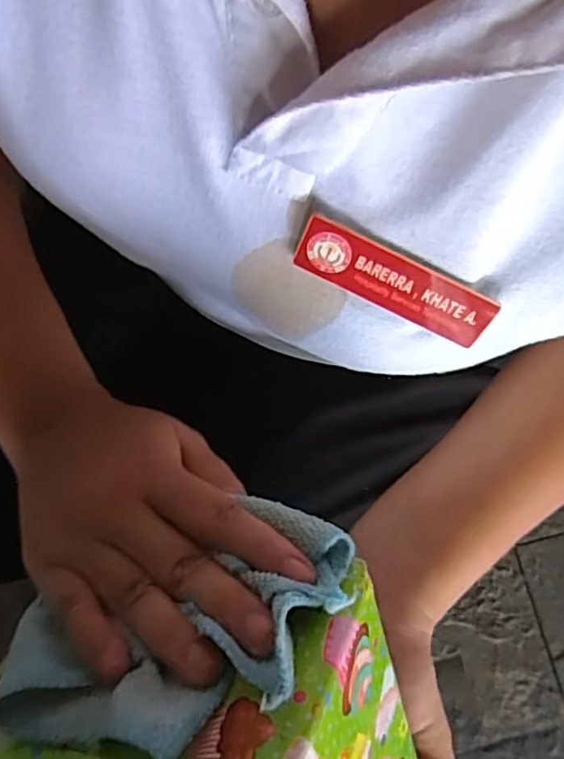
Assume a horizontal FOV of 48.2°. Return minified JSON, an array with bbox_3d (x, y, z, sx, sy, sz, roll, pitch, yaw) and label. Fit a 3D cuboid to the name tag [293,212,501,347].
[{"bbox_3d":[0.038,-0.033,0.213,0.068,0.022,0.004,25,43,-1],"label":"name tag"}]

